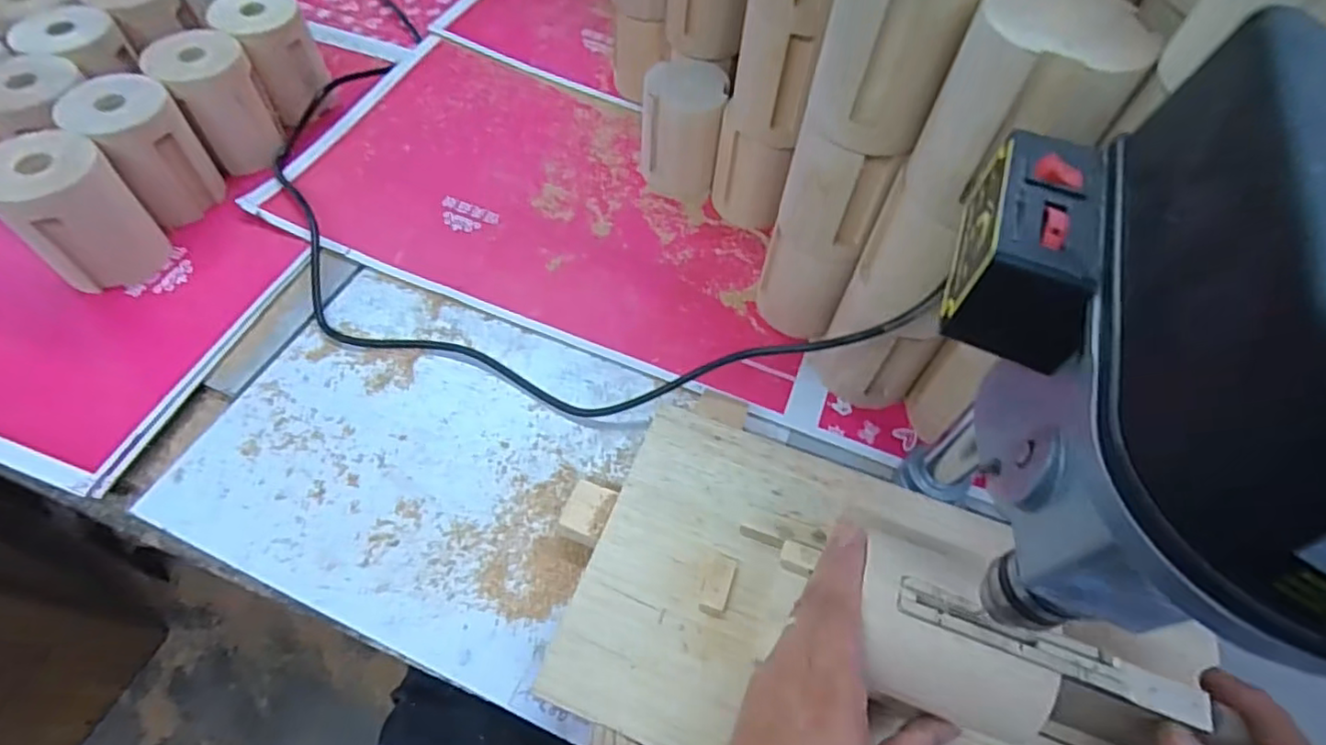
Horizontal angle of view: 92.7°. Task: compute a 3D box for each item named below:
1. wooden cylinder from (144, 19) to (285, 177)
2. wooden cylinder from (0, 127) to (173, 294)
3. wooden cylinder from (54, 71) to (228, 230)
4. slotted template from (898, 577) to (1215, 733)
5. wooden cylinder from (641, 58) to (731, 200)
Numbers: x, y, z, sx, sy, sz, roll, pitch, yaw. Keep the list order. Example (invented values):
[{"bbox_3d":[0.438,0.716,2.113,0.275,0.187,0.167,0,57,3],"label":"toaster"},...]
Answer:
[{"bbox_3d":[-0.408,-0.251,0.583,0.075,0.094,0.081,-29,64,-20],"label":"wooden cylinder"},{"bbox_3d":[-0.466,-0.127,0.505,0.081,0.107,0.077,39,63,19],"label":"wooden cylinder"},{"bbox_3d":[-0.441,-0.188,0.547,0.076,0.103,0.083,-37,67,-23],"label":"wooden cylinder"},{"bbox_3d":[0.187,0.135,0.309,0.142,0.005,0.018,20,59,9],"label":"slotted template"},{"bbox_3d":[0.017,-0.229,0.607,0.074,0.103,0.070,6,58,0],"label":"wooden cylinder"}]

